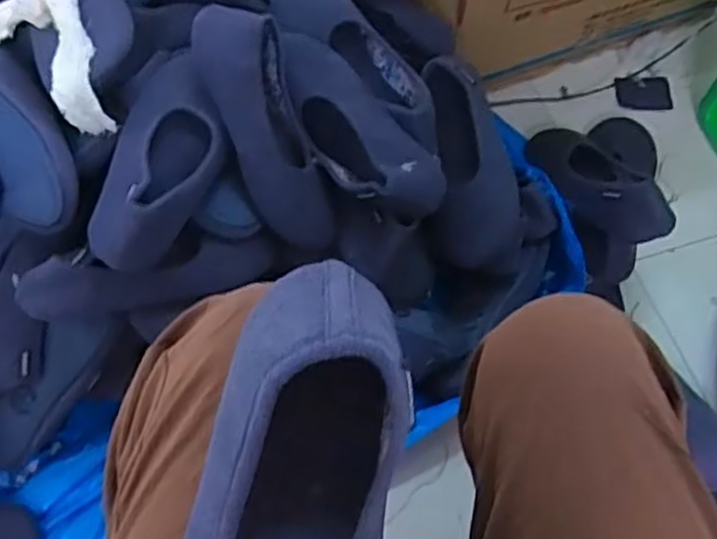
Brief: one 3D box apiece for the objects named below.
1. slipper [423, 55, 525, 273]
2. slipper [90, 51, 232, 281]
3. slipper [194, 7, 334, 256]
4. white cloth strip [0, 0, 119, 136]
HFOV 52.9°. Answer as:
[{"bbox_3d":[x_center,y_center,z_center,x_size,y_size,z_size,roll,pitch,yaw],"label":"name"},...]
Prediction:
[{"bbox_3d":[0.125,-0.121,0.827,0.101,0.063,0.251,-8,86,-6],"label":"slipper"},{"bbox_3d":[-0.190,-0.108,0.689,0.099,0.060,0.239,12,65,4],"label":"slipper"},{"bbox_3d":[-0.089,-0.138,0.731,0.085,0.061,0.257,-25,107,-13],"label":"slipper"},{"bbox_3d":[-0.324,-0.202,0.688,0.176,0.101,0.096,8,64,3],"label":"white cloth strip"}]

